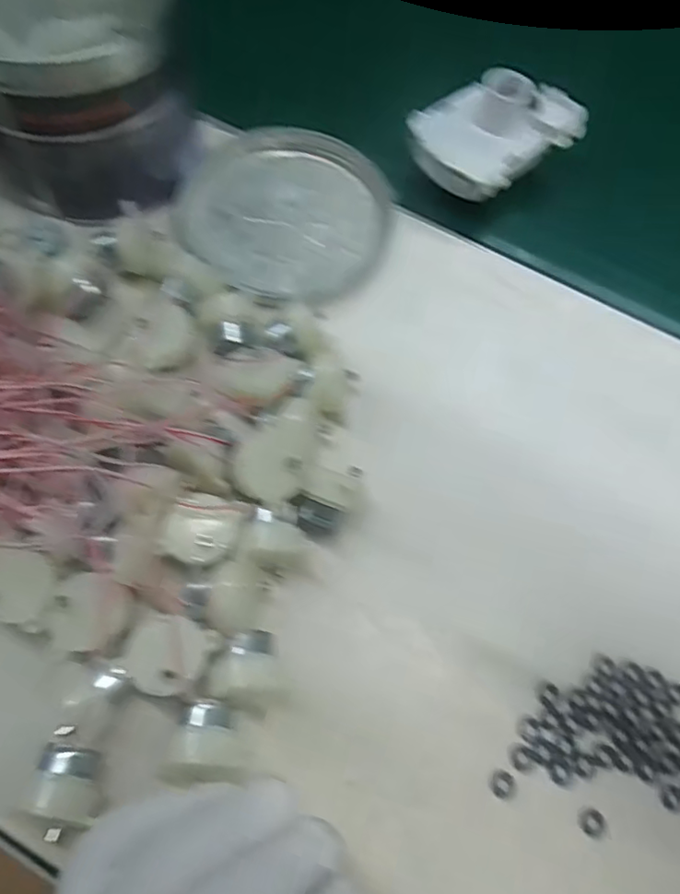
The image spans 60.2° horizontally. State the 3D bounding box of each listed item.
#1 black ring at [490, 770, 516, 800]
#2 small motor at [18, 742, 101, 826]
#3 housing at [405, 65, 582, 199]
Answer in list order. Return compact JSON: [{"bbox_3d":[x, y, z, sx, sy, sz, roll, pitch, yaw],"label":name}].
[{"bbox_3d":[0.071,0.147,0.255,0.011,0.004,0.011,1,67,-2],"label":"black ring"},{"bbox_3d":[-0.109,0.132,0.230,0.023,0.019,0.027,8,67,-1],"label":"small motor"},{"bbox_3d":[0.100,-0.207,0.374,0.104,0.039,0.073,-33,73,-16],"label":"housing"}]

